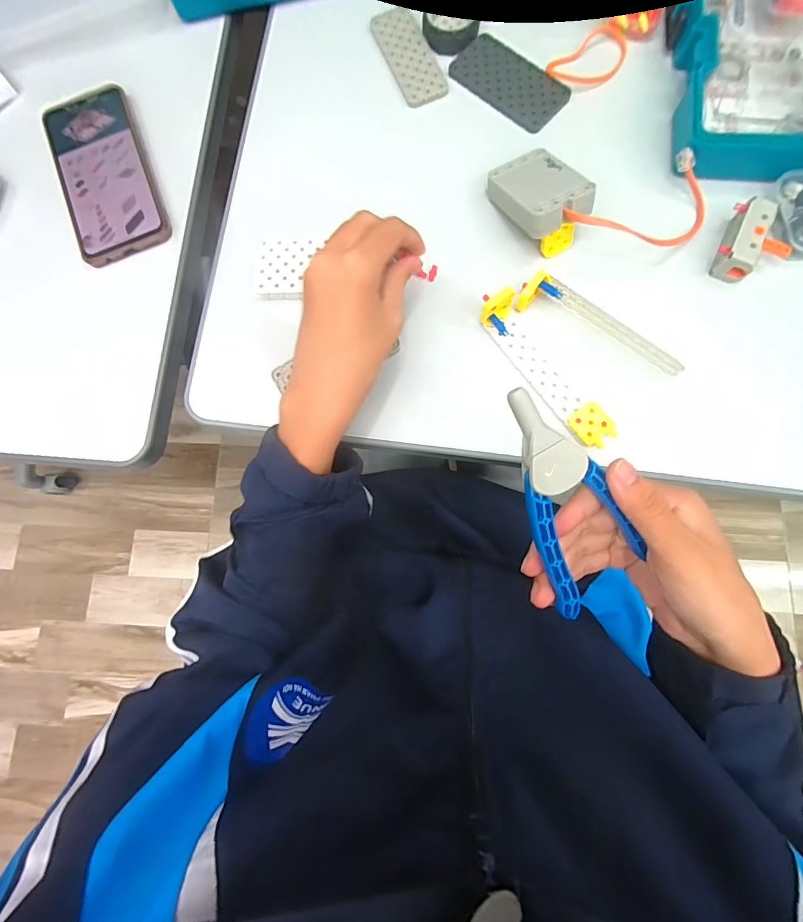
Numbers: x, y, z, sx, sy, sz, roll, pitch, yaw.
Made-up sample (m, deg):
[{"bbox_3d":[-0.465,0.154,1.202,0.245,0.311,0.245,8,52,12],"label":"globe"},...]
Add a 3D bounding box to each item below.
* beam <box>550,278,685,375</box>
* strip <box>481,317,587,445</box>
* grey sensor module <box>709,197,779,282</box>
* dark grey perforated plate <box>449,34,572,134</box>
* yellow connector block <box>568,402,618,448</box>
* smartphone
[{"bbox_3d":[0.157,-0.099,0.325,0.111,0.016,0.008,36,83,9],"label":"beam"},{"bbox_3d":[0.106,-0.066,0.329,0.025,0.007,0.104,-35,79,-4],"label":"strip"},{"bbox_3d":[0.253,-0.165,0.327,0.024,0.027,0.054,22,81,7],"label":"grey sensor module"},{"bbox_3d":[0.092,-0.323,0.371,0.101,0.004,0.053,42,84,9],"label":"dark grey perforated plate"},{"bbox_3d":[0.139,-0.026,0.316,0.026,0.008,0.030,-38,80,-4],"label":"yellow connector block"},{"bbox_3d":[-0.256,-0.249,0.374,0.075,0.007,0.164,-22,79,-1],"label":"smartphone"}]

